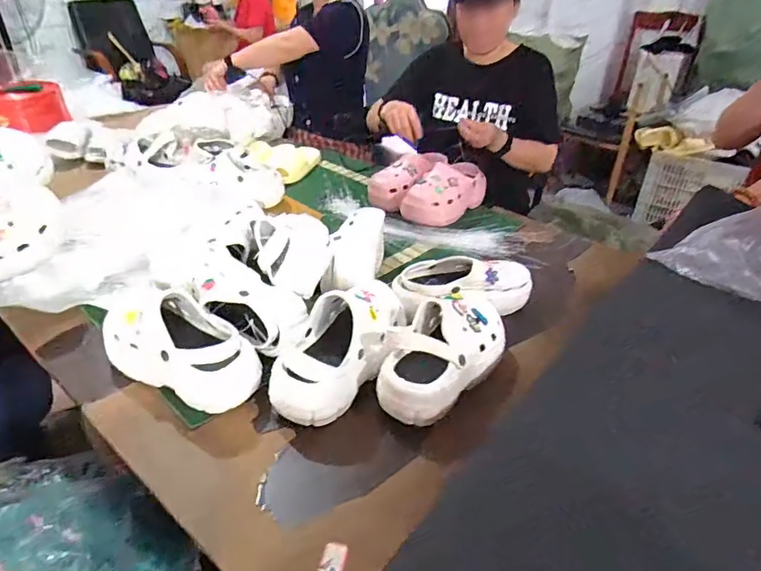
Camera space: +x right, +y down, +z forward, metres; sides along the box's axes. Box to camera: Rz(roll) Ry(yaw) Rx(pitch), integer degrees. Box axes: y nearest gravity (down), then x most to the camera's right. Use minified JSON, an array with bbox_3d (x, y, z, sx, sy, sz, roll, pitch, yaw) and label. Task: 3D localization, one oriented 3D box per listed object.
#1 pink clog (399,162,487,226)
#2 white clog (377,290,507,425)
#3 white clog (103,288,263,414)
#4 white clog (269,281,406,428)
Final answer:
[{"bbox_3d":[0.161,-0.227,1.171,0.100,0.100,0.220,28,41,33],"label":"pink clog"},{"bbox_3d":[0.100,0.086,0.692,0.119,0.083,0.251,24,39,30],"label":"white clog"},{"bbox_3d":[-0.273,0.078,0.671,0.230,0.104,0.103,17,36,22],"label":"white clog"},{"bbox_3d":[-0.041,0.077,0.690,0.121,0.102,0.253,16,36,20],"label":"white clog"}]

